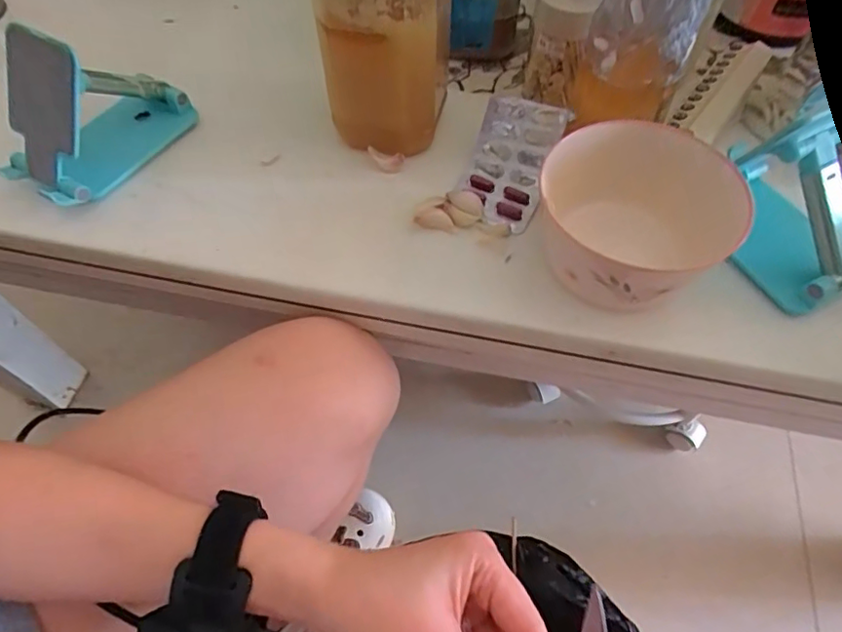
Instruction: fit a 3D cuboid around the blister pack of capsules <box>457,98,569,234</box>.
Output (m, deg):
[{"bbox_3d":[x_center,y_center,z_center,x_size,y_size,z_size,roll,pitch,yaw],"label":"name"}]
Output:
[{"bbox_3d":[0.061,-0.106,0.376,0.053,0.033,0.084,19,60,13],"label":"blister pack of capsules"}]

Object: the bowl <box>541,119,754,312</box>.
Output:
[{"bbox_3d":[0.120,-0.053,0.321,0.101,0.071,0.097,0,58,1],"label":"bowl"}]

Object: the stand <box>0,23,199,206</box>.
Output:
[{"bbox_3d":[-0.222,-0.141,0.364,0.066,0.090,0.120,27,62,17],"label":"stand"}]

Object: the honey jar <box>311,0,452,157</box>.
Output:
[{"bbox_3d":[-0.025,-0.187,0.350,0.078,0.153,0.073,3,58,3],"label":"honey jar"}]

